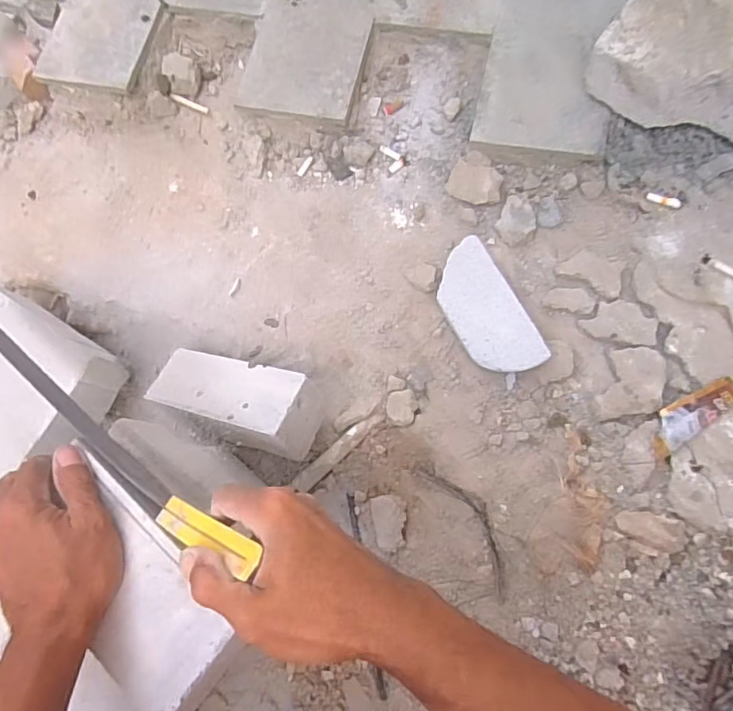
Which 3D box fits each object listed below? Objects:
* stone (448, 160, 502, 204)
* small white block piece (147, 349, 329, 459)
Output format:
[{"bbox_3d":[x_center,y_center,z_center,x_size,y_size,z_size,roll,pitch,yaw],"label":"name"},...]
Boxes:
[{"bbox_3d":[0.128,-0.205,0.651,0.063,0.015,0.048,15,92,25],"label":"stone"},{"bbox_3d":[-0.152,0.046,0.603,0.205,0.062,0.087,14,75,24],"label":"small white block piece"}]

